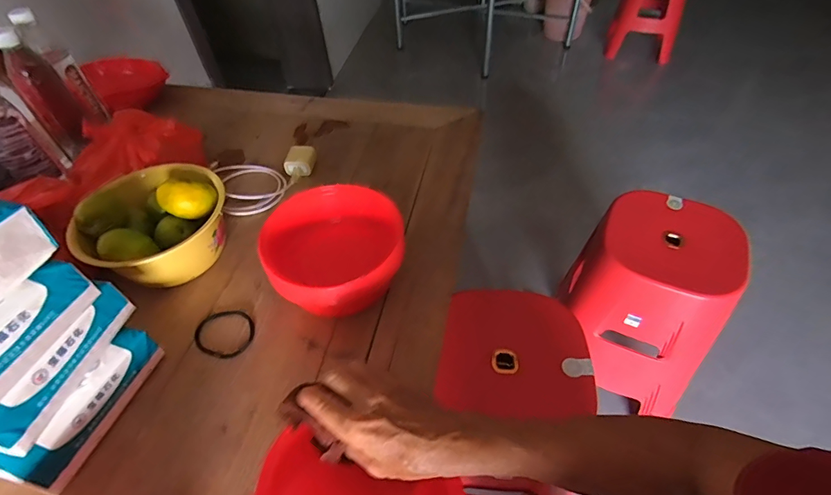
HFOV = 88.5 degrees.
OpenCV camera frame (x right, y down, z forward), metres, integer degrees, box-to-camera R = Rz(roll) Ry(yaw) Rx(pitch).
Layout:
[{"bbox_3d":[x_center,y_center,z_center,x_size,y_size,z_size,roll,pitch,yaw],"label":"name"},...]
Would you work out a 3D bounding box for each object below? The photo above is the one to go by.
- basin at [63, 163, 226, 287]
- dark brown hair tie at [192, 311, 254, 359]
[{"bbox_3d":[-0.336,-0.026,0.570,0.138,0.110,0.176,11,51,14],"label":"basin"},{"bbox_3d":[-0.233,0.103,0.519,0.074,0.005,0.061,10,51,12],"label":"dark brown hair tie"}]

